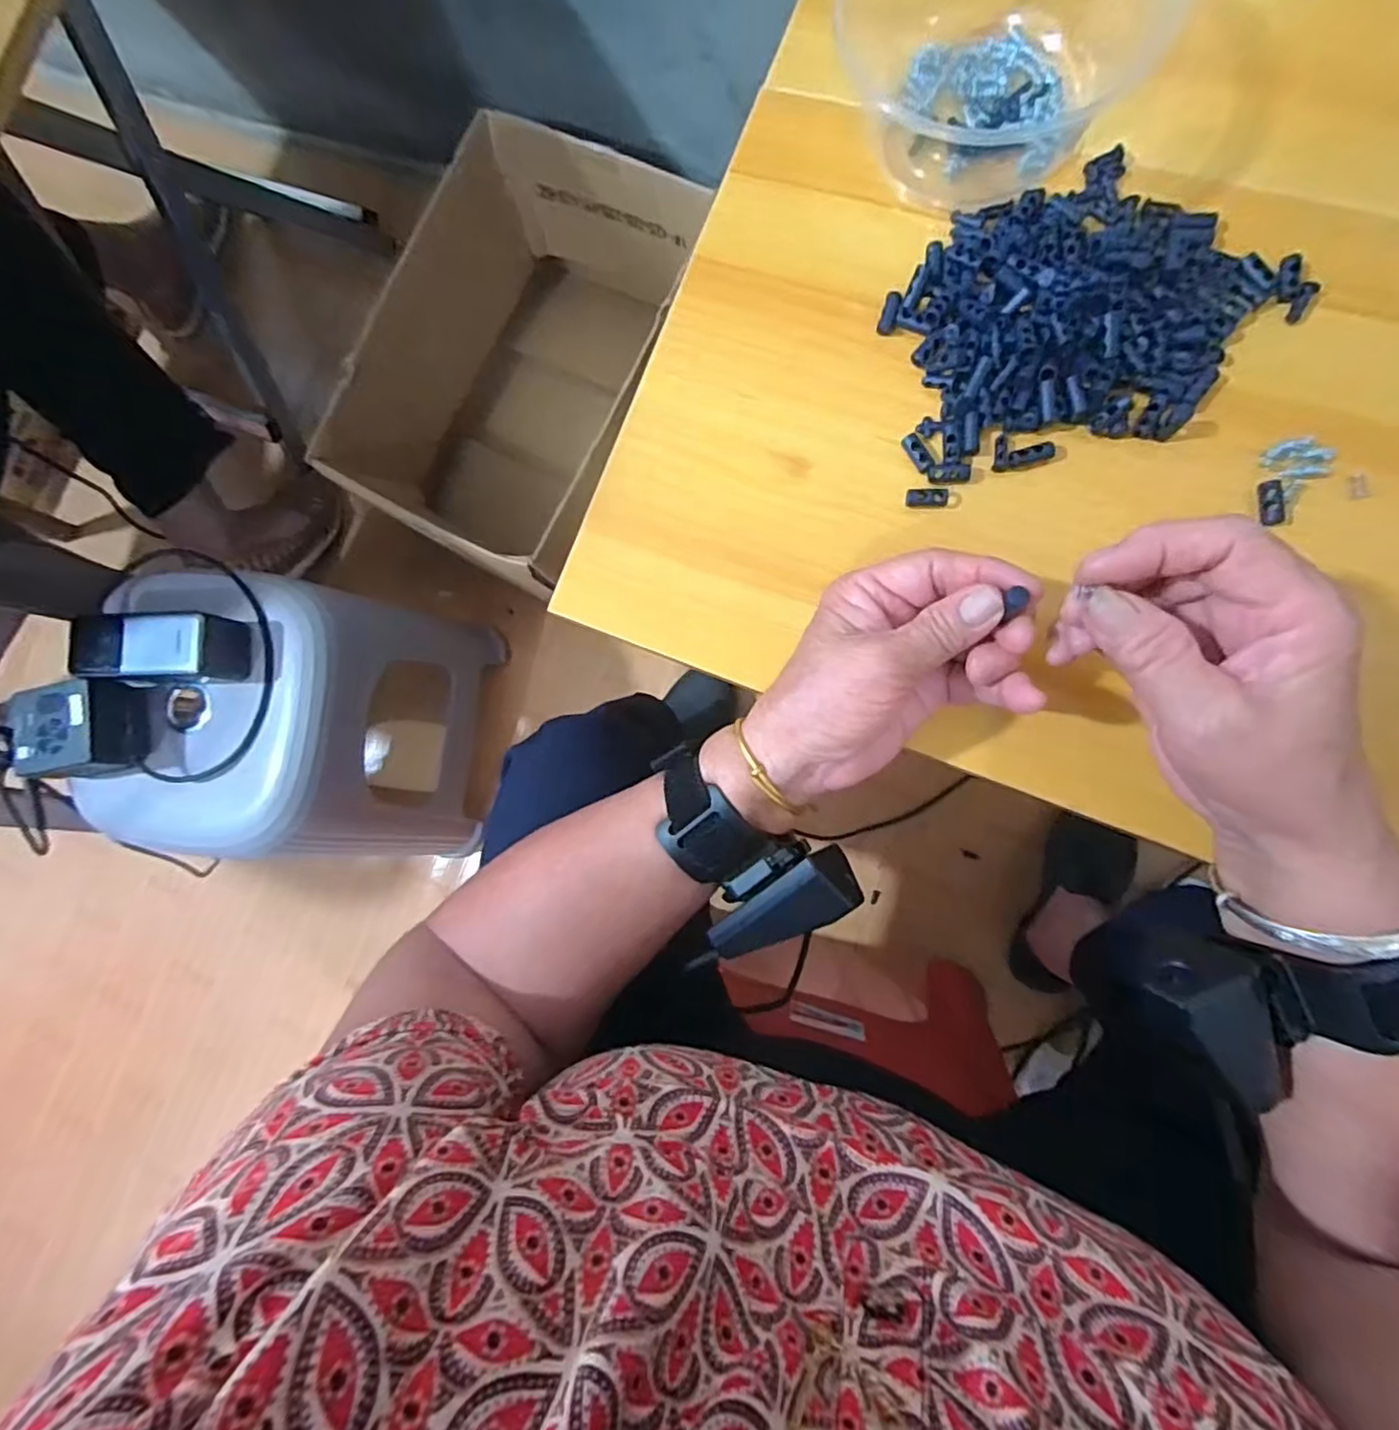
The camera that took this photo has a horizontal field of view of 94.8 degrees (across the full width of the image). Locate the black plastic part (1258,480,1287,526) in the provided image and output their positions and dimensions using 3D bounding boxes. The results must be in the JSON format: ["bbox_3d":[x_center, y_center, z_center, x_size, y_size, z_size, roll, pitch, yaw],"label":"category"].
[{"bbox_3d":[0.241,-0.090,0.271,0.007,0.006,0.018,2,89,10],"label":"black plastic part"}]

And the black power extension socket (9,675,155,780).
[{"bbox_3d":[-0.526,0.015,0.552,0.086,0.055,0.081,-7,84,7],"label":"black power extension socket"}]

